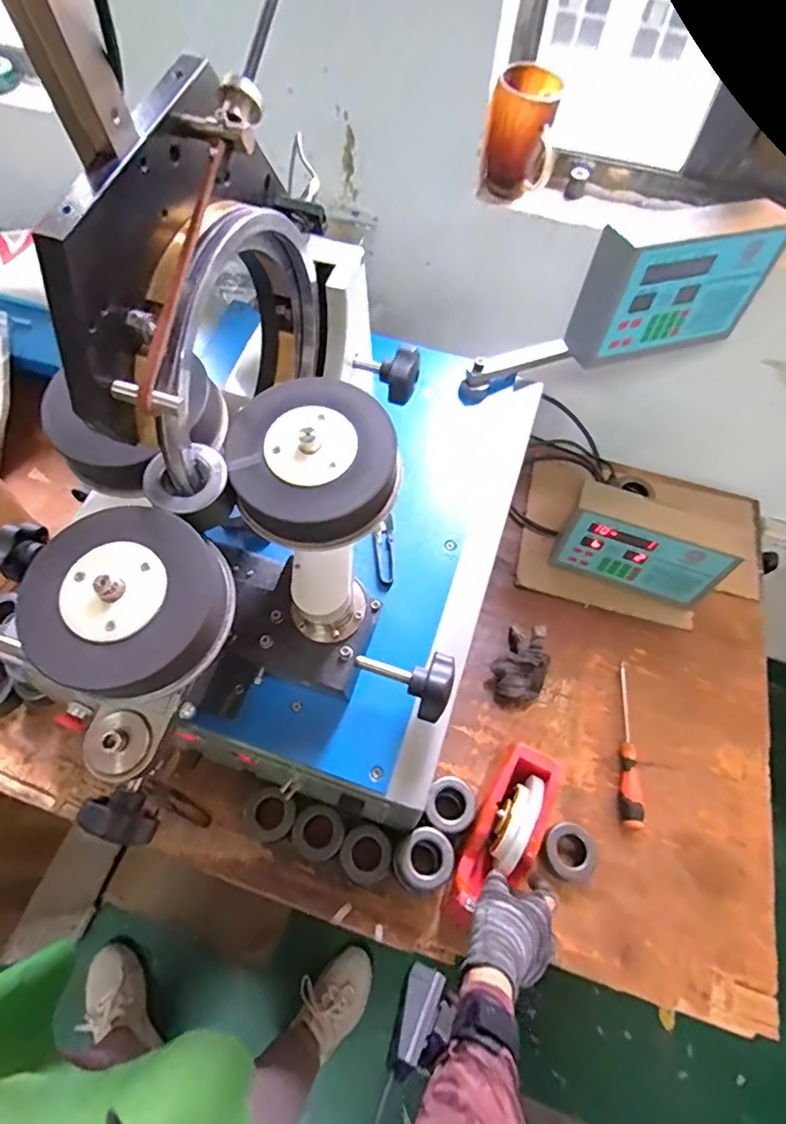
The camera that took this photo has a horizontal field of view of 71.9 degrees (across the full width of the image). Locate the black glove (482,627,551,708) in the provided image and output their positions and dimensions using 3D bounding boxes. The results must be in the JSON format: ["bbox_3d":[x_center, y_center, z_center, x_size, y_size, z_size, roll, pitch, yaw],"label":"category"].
[{"bbox_3d":[0.186,0.145,0.770,0.075,0.065,0.120,28,63,13],"label":"black glove"}]

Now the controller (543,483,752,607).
[{"bbox_3d":[0.371,-0.028,0.808,0.225,0.166,0.066,20,61,9],"label":"controller"}]

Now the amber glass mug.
[{"bbox_3d":[0.167,-0.544,0.696,0.089,0.118,0.079,13,60,5],"label":"amber glass mug"}]

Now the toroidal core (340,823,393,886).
[{"bbox_3d":[-0.031,0.350,0.648,0.060,0.030,0.059,1,60,-2],"label":"toroidal core"}]

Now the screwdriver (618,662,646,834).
[{"bbox_3d":[0.323,0.242,0.739,0.026,0.028,0.224,13,60,5],"label":"screwdriver"}]

